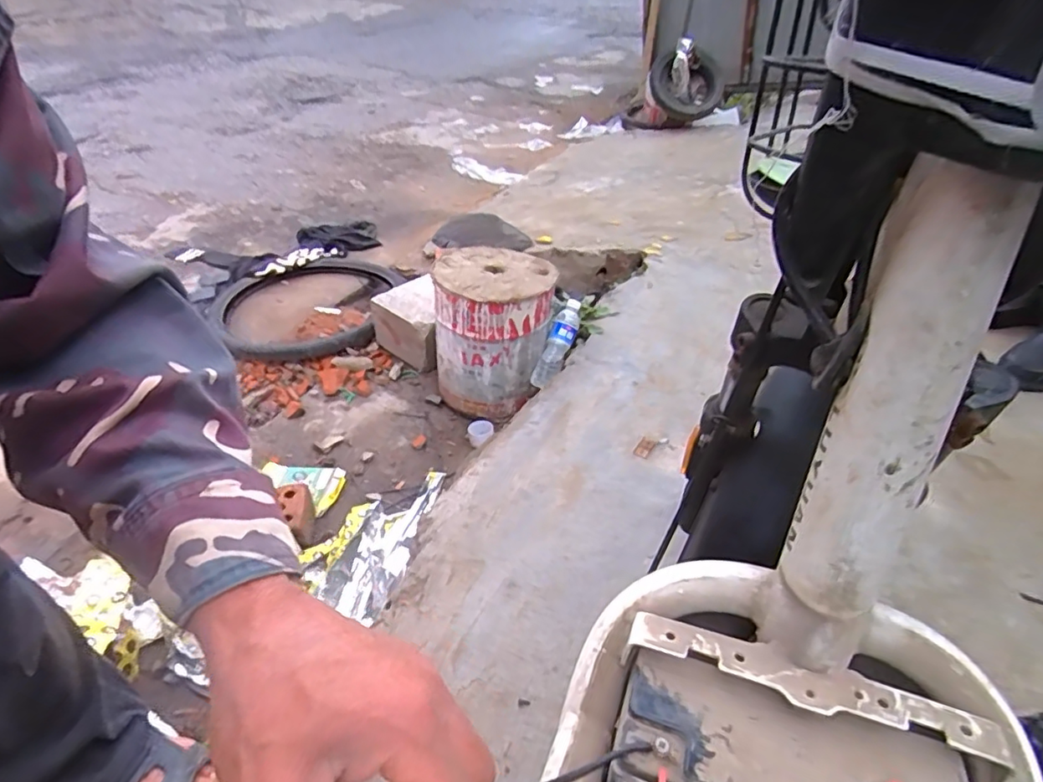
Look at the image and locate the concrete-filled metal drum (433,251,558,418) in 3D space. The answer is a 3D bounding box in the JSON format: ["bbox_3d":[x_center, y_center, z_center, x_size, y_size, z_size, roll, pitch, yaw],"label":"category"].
[{"bbox_3d":[-0.070,-0.136,1.369,0.279,0.318,0.239,0,39,-2],"label":"concrete-filled metal drum"}]

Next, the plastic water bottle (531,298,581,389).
[{"bbox_3d":[0.089,-0.113,1.344,0.068,0.050,0.221,23,88,25],"label":"plastic water bottle"}]

